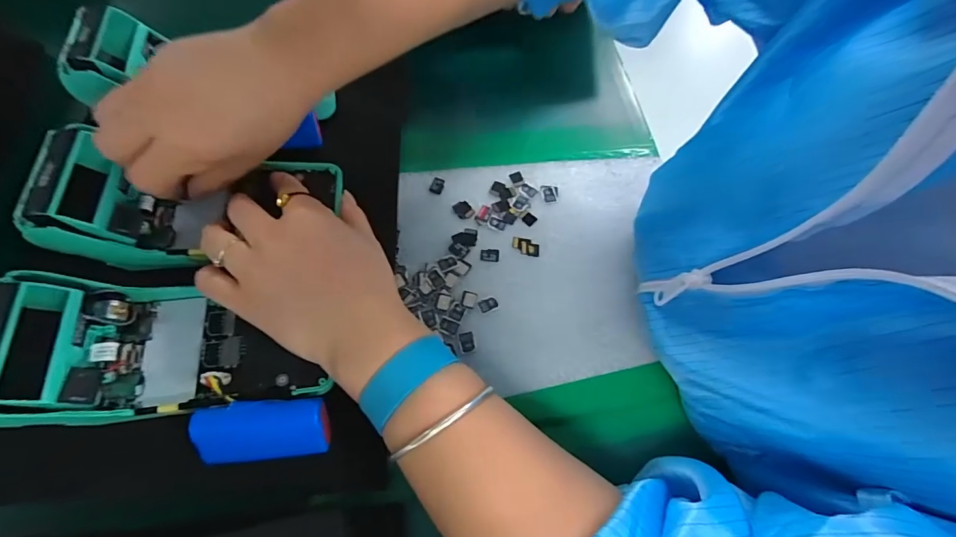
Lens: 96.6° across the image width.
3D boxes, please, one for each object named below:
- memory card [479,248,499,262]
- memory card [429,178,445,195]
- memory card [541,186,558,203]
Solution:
[{"bbox_3d":[0.009,-0.011,0.339,0.015,0.004,0.011,6,69,-2],"label":"memory card"},{"bbox_3d":[-0.034,-0.070,0.362,0.010,0.004,0.015,21,71,2],"label":"memory card"},{"bbox_3d":[0.060,-0.063,0.365,0.010,0.004,0.016,-18,74,-5],"label":"memory card"}]

